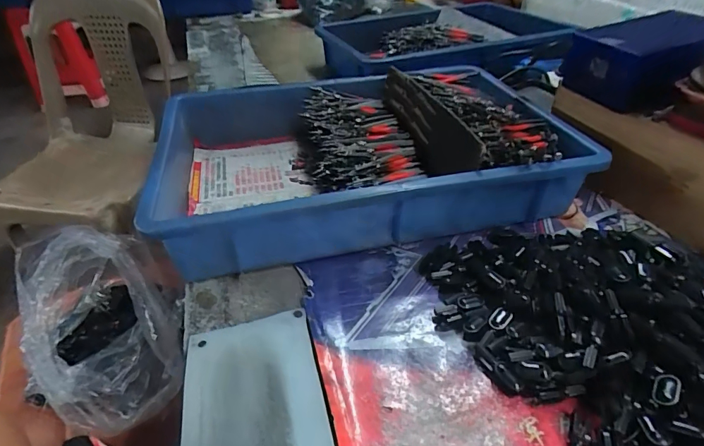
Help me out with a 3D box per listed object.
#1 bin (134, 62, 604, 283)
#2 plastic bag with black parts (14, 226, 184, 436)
[{"bbox_3d":[0.009,-0.089,0.479,0.424,0.086,0.299,-9,39,-9],"label":"bin"},{"bbox_3d":[-0.283,0.103,0.460,0.149,0.136,0.195,-16,41,-16],"label":"plastic bag with black parts"}]

